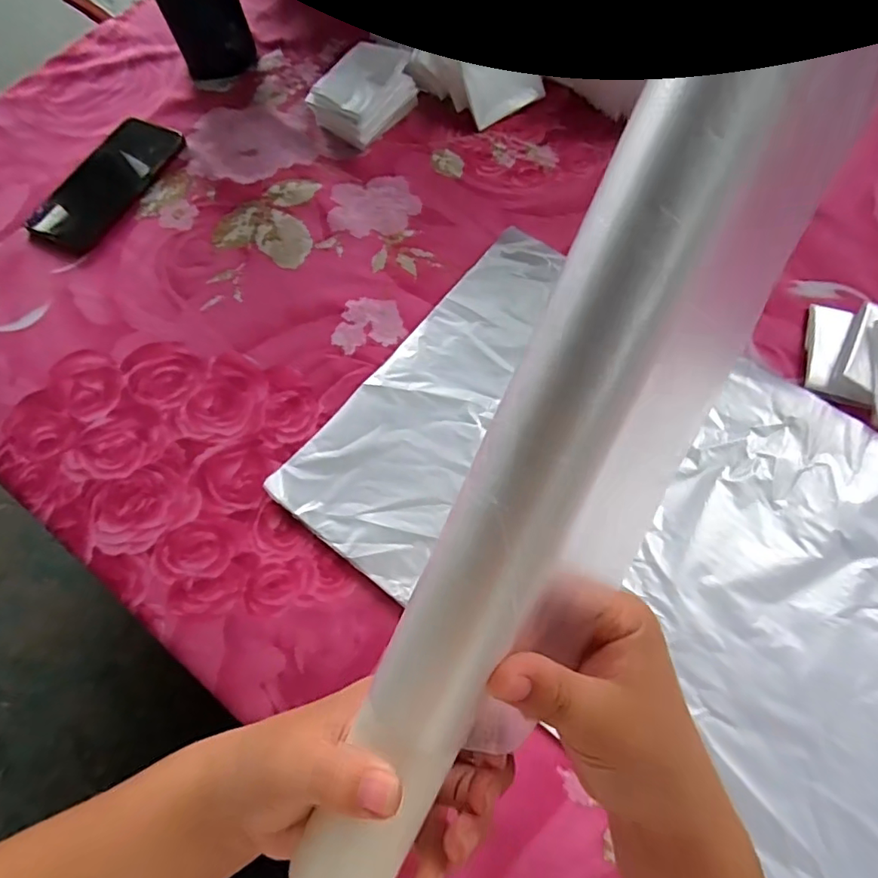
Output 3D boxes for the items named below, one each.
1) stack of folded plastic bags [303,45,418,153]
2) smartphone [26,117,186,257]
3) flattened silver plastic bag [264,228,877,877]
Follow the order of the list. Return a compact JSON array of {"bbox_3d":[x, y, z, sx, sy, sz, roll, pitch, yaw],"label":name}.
[{"bbox_3d":[-0.074,-0.339,0.525,0.065,0.050,0.091,38,75,16],"label":"stack of folded plastic bags"},{"bbox_3d":[-0.328,-0.253,0.521,0.083,0.011,0.161,24,71,12],"label":"smartphone"},{"bbox_3d":[0.295,0.159,0.315,0.854,0.020,0.313,37,74,16],"label":"flattened silver plastic bag"}]

